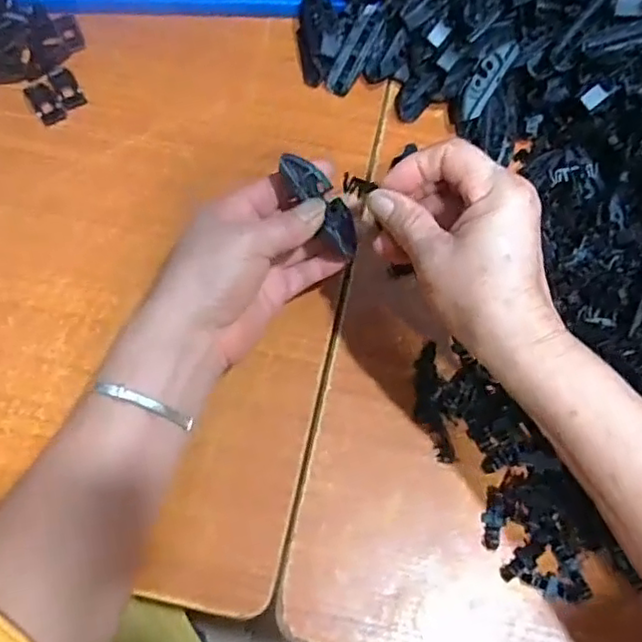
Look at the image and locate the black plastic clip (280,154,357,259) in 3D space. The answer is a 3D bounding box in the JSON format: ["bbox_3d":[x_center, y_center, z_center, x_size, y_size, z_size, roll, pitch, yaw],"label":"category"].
[{"bbox_3d":[0.001,-0.073,0.397,0.022,0.010,0.072,-39,99,-19],"label":"black plastic clip"}]

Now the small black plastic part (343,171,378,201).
[{"bbox_3d":[0.022,-0.077,0.373,0.023,0.011,0.008,22,63,34],"label":"small black plastic part"}]

